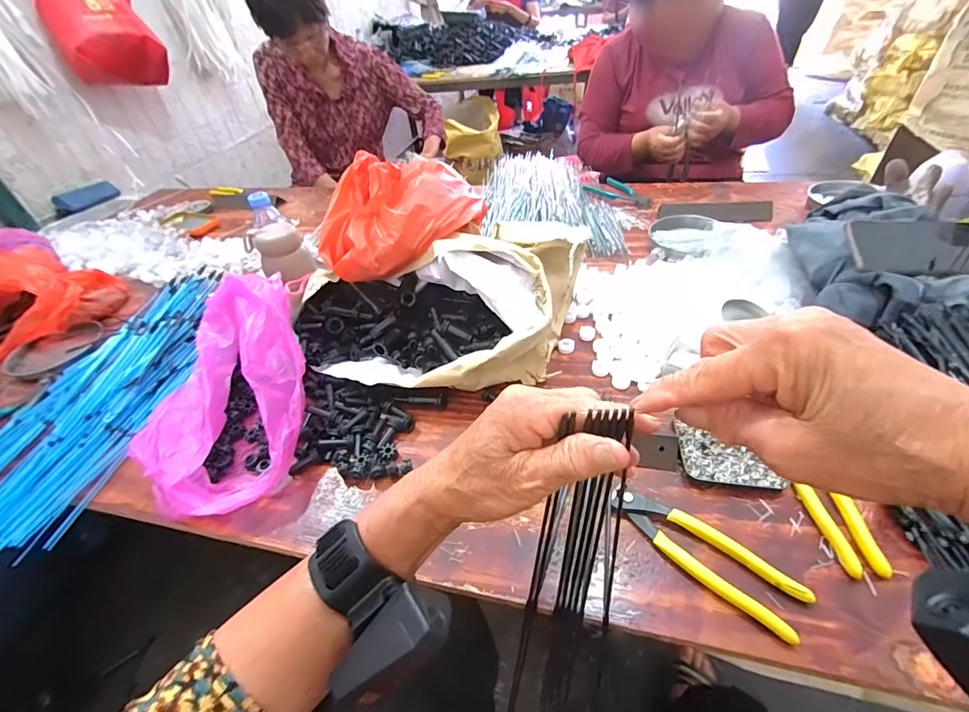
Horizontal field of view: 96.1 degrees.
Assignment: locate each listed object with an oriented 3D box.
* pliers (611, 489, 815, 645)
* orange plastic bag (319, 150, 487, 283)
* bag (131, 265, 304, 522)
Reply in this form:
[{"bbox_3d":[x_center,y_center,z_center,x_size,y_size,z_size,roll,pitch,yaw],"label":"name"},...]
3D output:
[{"bbox_3d":[0.191,0.171,0.386,0.162,0.018,0.045,30,54,34],"label":"pliers"},{"bbox_3d":[-0.118,-0.195,0.600,0.178,0.079,0.234,33,69,9],"label":"orange plastic bag"},{"bbox_3d":[-0.299,0.037,0.507,0.174,0.126,0.261,-1,43,7],"label":"bag"}]

